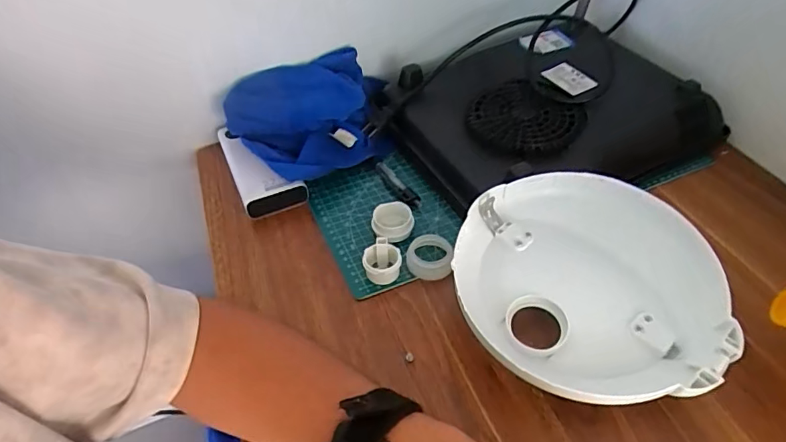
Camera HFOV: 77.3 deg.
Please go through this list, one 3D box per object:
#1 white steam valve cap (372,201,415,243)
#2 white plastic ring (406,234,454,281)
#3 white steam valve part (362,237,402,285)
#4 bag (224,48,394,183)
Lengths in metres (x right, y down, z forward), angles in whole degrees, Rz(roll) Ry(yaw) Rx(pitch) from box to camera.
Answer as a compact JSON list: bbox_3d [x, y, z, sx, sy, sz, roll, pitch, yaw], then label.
[{"bbox_3d":[-0.001,0.002,0.489,0.038,0.024,0.041,0,47,0],"label":"white steam valve cap"},{"bbox_3d":[0.035,0.034,0.468,0.042,0.018,0.045,0,47,0],"label":"white plastic ring"},{"bbox_3d":[-0.010,0.040,0.455,0.032,0.031,0.031,0,47,0],"label":"white steam valve part"},{"bbox_3d":[-0.086,-0.124,0.575,0.191,0.072,0.145,-25,52,-22],"label":"bag"}]

